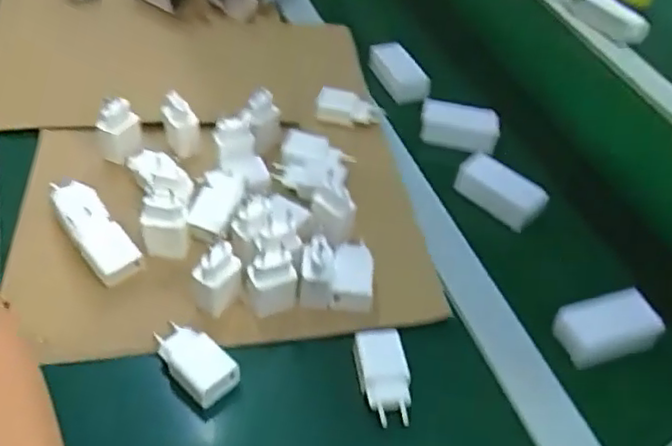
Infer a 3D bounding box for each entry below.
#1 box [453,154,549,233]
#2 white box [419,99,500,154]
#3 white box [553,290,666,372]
[{"bbox_3d":[0.182,-0.037,0.729,0.096,0.032,0.047,35,52,24],"label":"box"},{"bbox_3d":[0.153,-0.120,0.808,0.096,0.034,0.049,15,47,8],"label":"white box"},{"bbox_3d":[0.255,0.098,0.623,0.092,0.041,0.058,-9,48,-15],"label":"white box"}]

